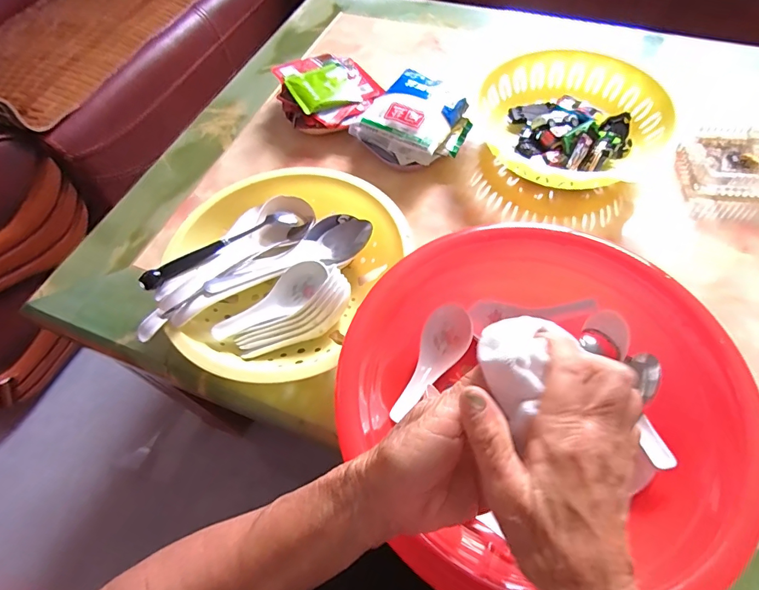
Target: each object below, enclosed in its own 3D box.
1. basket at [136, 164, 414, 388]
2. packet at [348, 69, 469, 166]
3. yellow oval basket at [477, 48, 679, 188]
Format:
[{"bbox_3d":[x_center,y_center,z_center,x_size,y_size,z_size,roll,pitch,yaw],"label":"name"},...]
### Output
[{"bbox_3d":[-0.107,-0.029,0.466,0.219,0.075,0.251,21,63,16],"label":"basket"},{"bbox_3d":[0.047,-0.233,0.582,0.123,0.059,0.128,34,67,21],"label":"packet"},{"bbox_3d":[0.244,-0.226,0.563,0.212,0.055,0.221,-16,60,-5],"label":"yellow oval basket"}]

